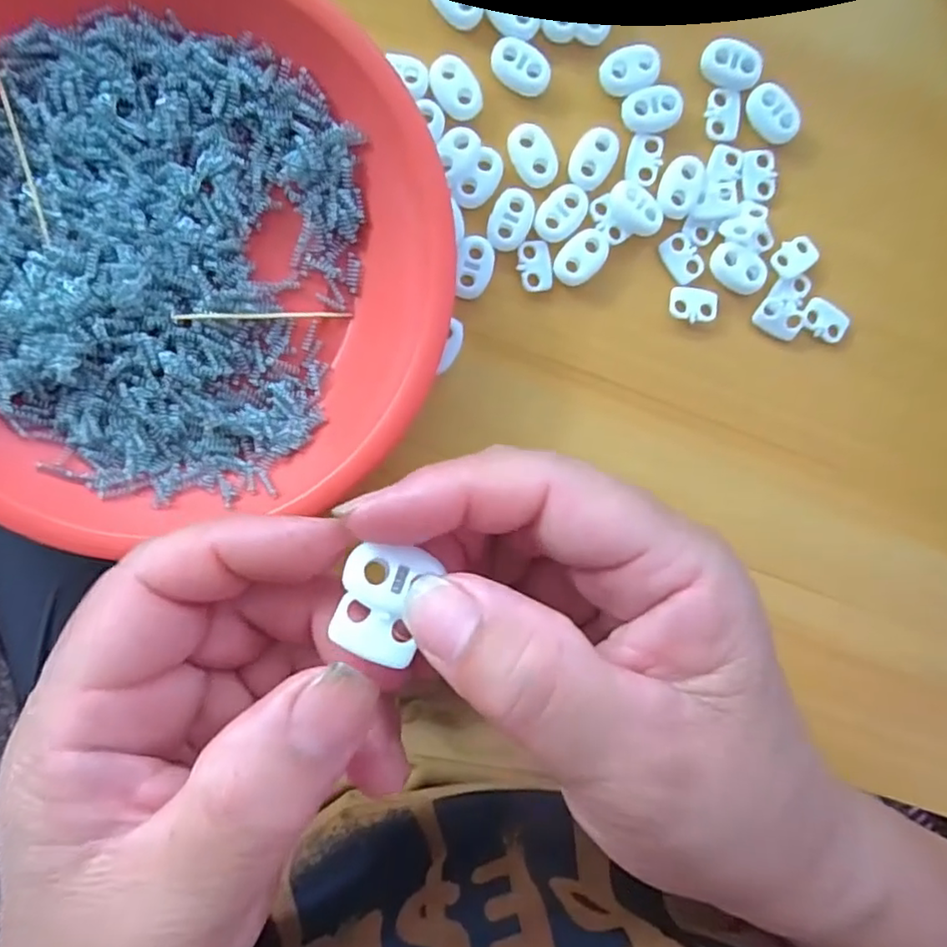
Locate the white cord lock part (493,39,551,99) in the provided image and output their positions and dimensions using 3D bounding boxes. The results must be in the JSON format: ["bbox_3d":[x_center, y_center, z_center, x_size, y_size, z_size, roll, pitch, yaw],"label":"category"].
[{"bbox_3d":[0.017,-0.147,0.228,0.022,0.005,0.014,24,91,-5],"label":"white cord lock part"}]

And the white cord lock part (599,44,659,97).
[{"bbox_3d":[0.058,-0.148,0.231,0.022,0.005,0.016,-19,95,-3],"label":"white cord lock part"}]

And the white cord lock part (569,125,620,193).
[{"bbox_3d":[0.044,-0.116,0.231,0.015,0.004,0.023,30,91,-6],"label":"white cord lock part"}]

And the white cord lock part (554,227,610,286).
[{"bbox_3d":[0.040,-0.081,0.234,0.014,0.004,0.023,37,90,-6],"label":"white cord lock part"}]

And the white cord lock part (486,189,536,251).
[{"bbox_3d":[0.014,-0.093,0.229,0.015,0.004,0.022,20,92,-5],"label":"white cord lock part"}]

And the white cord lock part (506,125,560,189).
[{"bbox_3d":[0.022,-0.116,0.229,0.014,0.004,0.023,-33,95,-2],"label":"white cord lock part"}]

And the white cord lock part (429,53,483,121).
[{"bbox_3d":[-0.006,-0.139,0.225,0.015,0.004,0.022,-28,95,-2],"label":"white cord lock part"}]

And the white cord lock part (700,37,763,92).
[{"bbox_3d":[0.096,-0.152,0.233,0.022,0.007,0.015,22,91,-5],"label":"white cord lock part"}]

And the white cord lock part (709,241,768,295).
[{"bbox_3d":[0.101,-0.078,0.237,0.023,0.004,0.017,25,91,-5],"label":"white cord lock part"}]

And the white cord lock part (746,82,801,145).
[{"bbox_3d":[0.112,-0.134,0.235,0.014,0.006,0.022,-42,95,-1],"label":"white cord lock part"}]

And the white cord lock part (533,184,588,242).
[{"bbox_3d":[0.033,-0.096,0.230,0.015,0.004,0.022,41,90,-6],"label":"white cord lock part"}]

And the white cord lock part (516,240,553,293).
[{"bbox_3d":[0.023,-0.077,0.234,0.013,0.004,0.018,-6,94,-4],"label":"white cord lock part"}]

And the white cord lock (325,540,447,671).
[{"bbox_3d":[-0.018,0.027,0.129,0.019,0.006,0.023,24,91,-5],"label":"white cord lock"}]

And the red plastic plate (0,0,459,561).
[{"bbox_3d":[-0.106,-0.075,0.211,0.187,0.022,0.186,0,93,-4],"label":"red plastic plate"}]

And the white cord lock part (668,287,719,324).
[{"bbox_3d":[0.084,-0.064,0.239,0.018,0.004,0.013,8,93,-5],"label":"white cord lock part"}]

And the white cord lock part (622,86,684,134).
[{"bbox_3d":[0.066,-0.134,0.232,0.022,0.004,0.016,-11,94,-4],"label":"white cord lock part"}]

